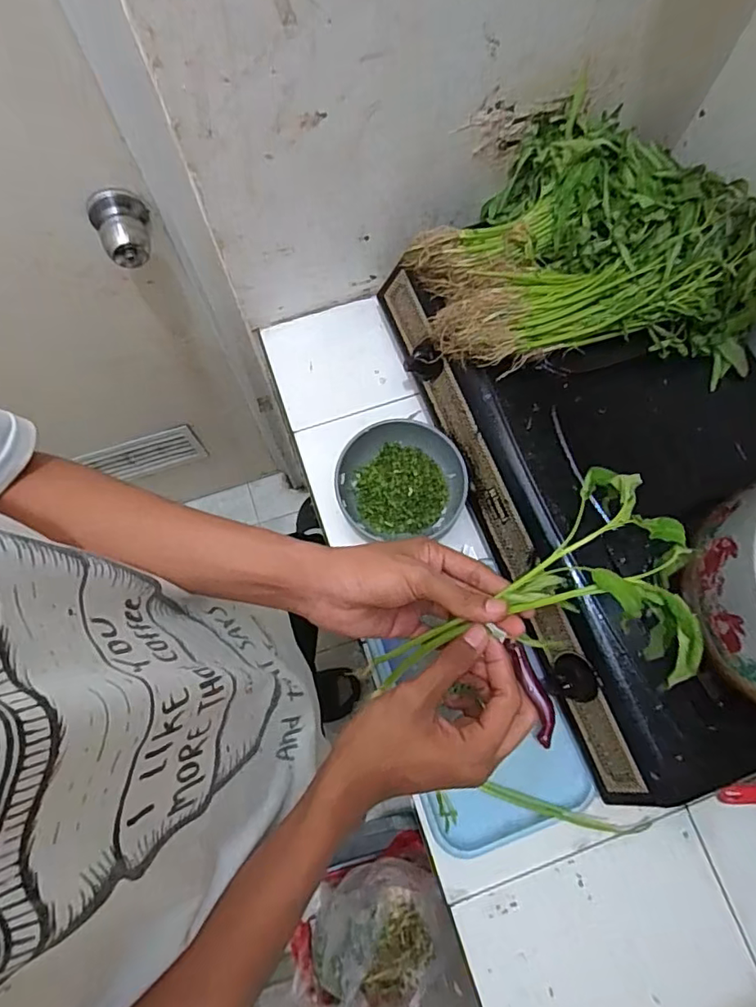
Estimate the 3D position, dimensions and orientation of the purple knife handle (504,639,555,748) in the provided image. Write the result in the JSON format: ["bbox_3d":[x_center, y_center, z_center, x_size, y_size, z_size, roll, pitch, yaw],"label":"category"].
[{"bbox_3d":[0.181,0.215,0.635,0.027,0.019,0.119,-15,60,-5],"label":"purple knife handle"}]

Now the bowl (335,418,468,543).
[{"bbox_3d":[0.028,-0.029,0.688,0.152,0.059,0.133,-2,75,-1],"label":"bowl"}]

